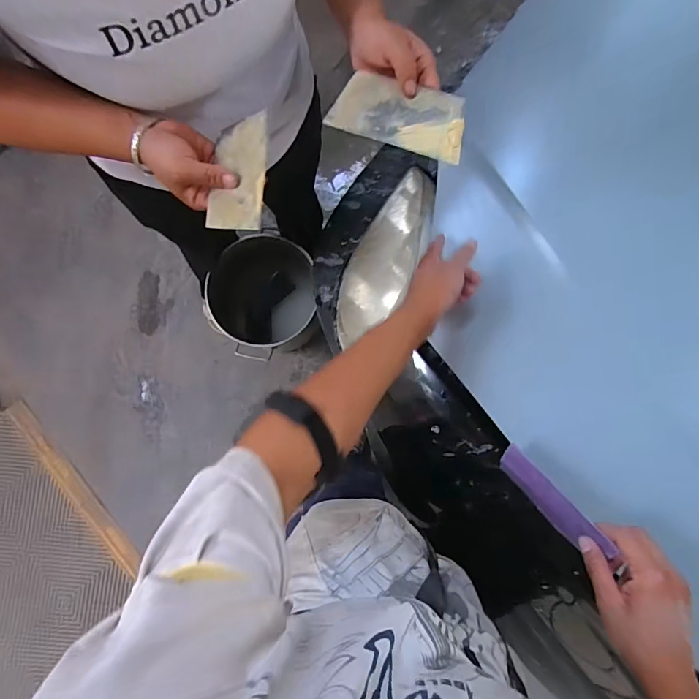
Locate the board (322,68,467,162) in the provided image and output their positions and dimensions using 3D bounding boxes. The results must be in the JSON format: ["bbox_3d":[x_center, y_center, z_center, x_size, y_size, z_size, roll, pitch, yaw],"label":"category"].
[{"bbox_3d":[0.053,-0.232,0.423,0.137,0.011,0.072,25,80,16],"label":"board"}]

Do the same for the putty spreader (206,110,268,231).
[{"bbox_3d":[-0.111,-0.178,0.435,0.070,0.007,0.137,-7,70,26],"label":"putty spreader"}]

